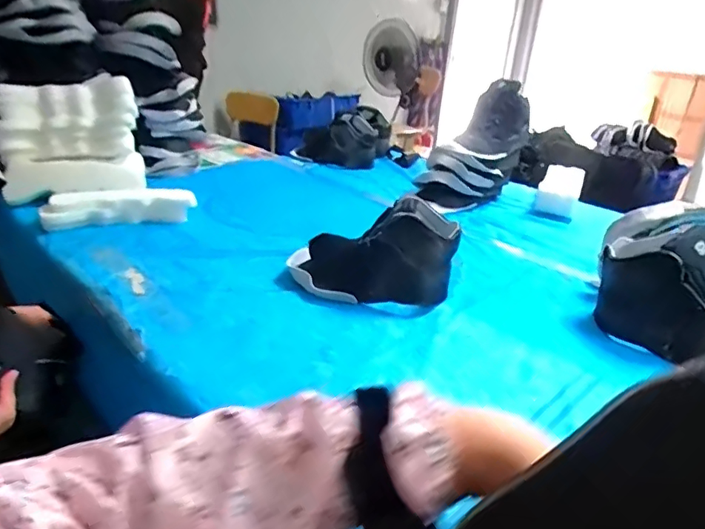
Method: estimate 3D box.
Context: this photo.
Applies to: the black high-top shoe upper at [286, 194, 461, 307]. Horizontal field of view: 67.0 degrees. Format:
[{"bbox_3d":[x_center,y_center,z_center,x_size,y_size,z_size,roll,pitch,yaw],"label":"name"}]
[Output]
[{"bbox_3d":[0.027,-0.026,0.857,0.272,0.135,0.117,8,26,9],"label":"black high-top shoe upper"}]

